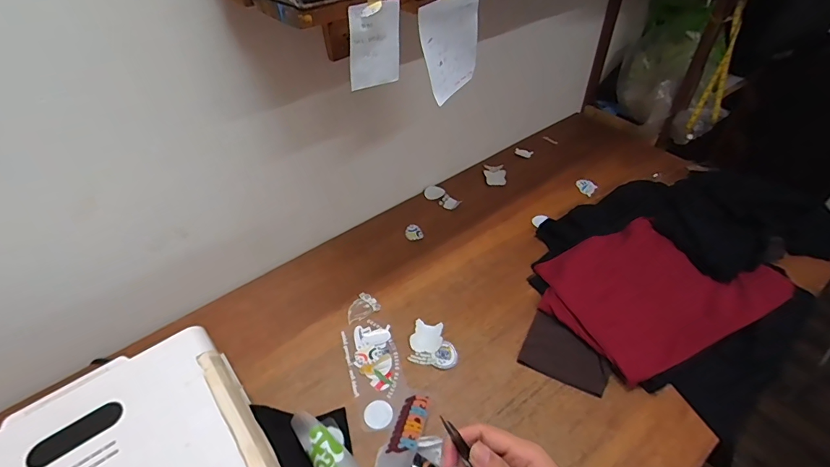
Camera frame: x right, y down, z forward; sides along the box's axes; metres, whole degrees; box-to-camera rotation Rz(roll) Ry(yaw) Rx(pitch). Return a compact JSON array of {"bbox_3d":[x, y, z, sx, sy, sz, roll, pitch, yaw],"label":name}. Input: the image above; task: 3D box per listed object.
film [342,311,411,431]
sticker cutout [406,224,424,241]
[{"bbox_3d":[-0.083,0.276,0.863,0.106,0.006,0.240,-14,46,-11],"label":"film"},{"bbox_3d":[-0.004,-0.003,1.139,0.047,0.006,0.054,-20,57,-18],"label":"sticker cutout"}]

